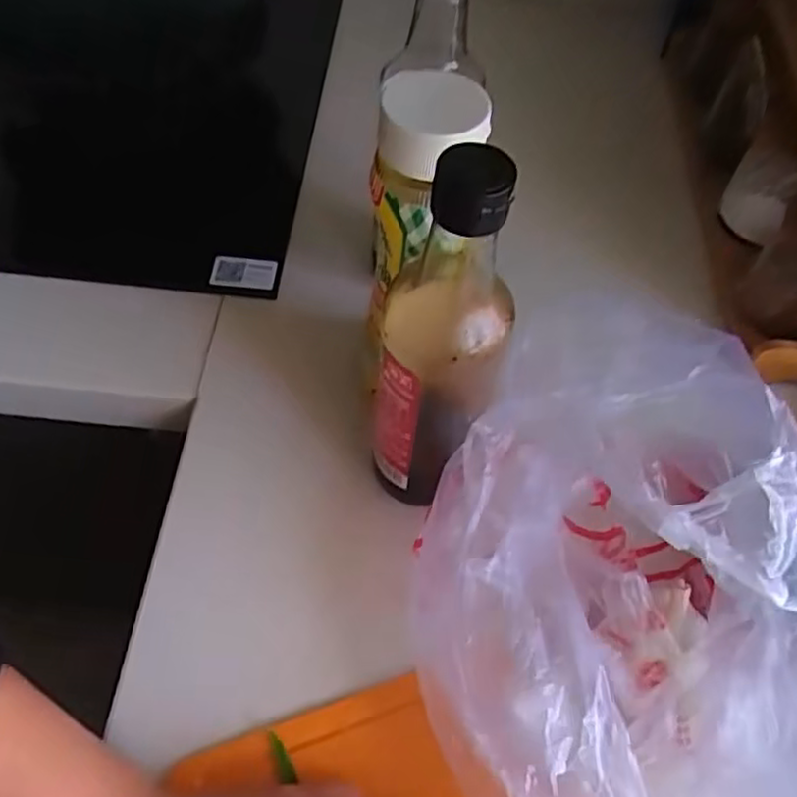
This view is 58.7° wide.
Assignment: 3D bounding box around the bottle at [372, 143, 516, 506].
[{"bbox_3d":[0.023,-0.024,0.362,0.057,0.225,0.063,16,58,6],"label":"bottle"}]

